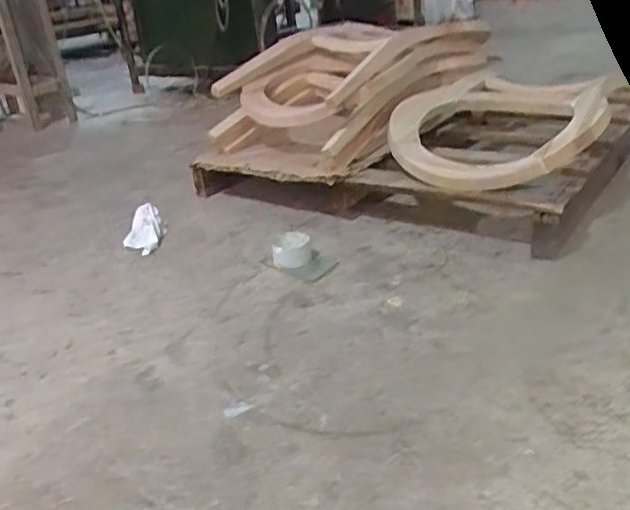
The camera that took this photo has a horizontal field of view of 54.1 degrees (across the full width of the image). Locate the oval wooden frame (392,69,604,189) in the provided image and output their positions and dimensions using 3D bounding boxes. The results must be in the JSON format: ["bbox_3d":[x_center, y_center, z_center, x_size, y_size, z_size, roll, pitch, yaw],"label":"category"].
[{"bbox_3d":[0.459,-0.335,1.563,0.518,0.133,0.741,5,28,20],"label":"oval wooden frame"}]

